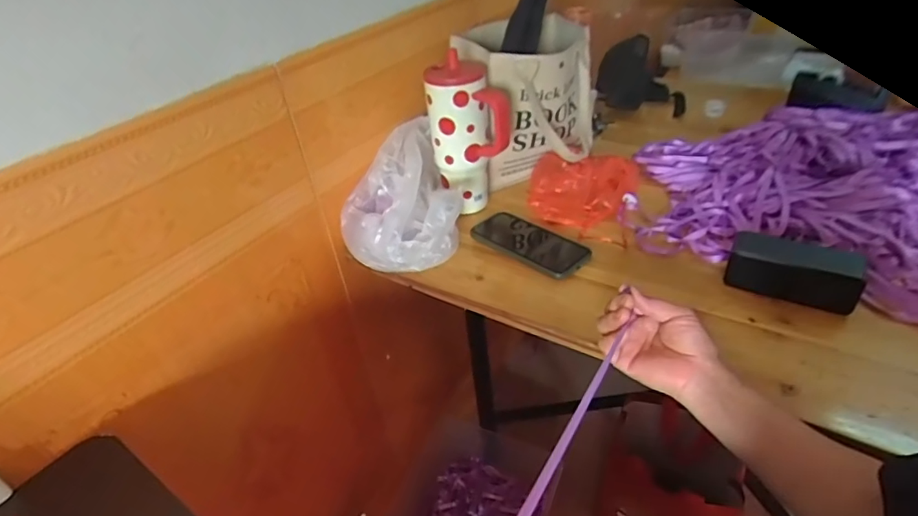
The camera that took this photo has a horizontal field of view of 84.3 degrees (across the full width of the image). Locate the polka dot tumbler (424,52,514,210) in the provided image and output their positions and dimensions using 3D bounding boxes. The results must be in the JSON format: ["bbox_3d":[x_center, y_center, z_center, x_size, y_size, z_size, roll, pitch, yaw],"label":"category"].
[{"bbox_3d":[0.017,-0.169,0.732,0.112,0.203,0.083,-6,37,2],"label":"polka dot tumbler"}]

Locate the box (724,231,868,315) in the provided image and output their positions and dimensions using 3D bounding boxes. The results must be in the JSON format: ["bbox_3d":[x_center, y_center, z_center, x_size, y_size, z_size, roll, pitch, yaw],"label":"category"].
[{"bbox_3d":[0.378,0.016,0.575,0.128,0.057,0.039,19,44,30],"label":"box"}]

